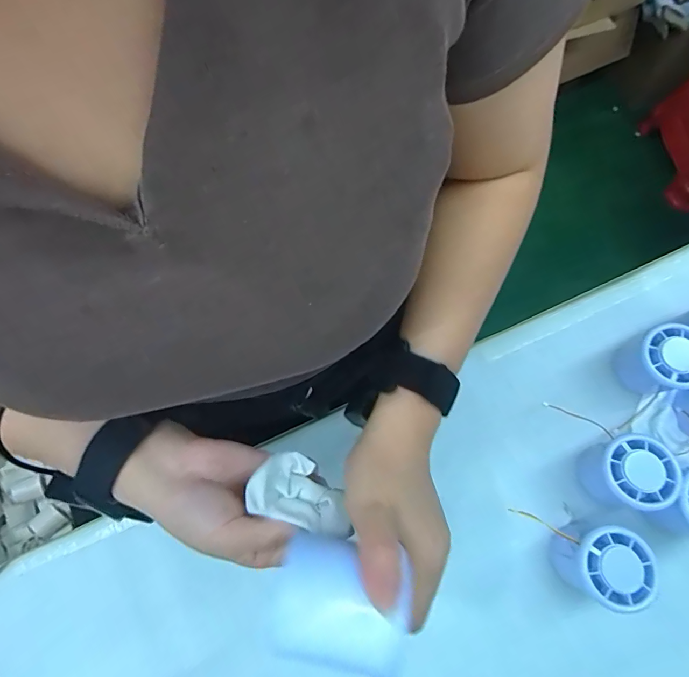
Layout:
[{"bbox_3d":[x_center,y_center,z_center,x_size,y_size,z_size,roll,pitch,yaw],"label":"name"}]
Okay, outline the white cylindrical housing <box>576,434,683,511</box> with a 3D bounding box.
[{"bbox_3d":[0.231,0.111,0.349,0.051,0.057,0.053,0,71,1],"label":"white cylindrical housing"}]

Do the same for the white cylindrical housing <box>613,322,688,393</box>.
[{"bbox_3d":[0.283,0.021,0.379,0.053,0.058,0.057,-19,72,-5],"label":"white cylindrical housing"}]

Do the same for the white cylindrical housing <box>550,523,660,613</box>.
[{"bbox_3d":[0.199,0.175,0.330,0.060,0.054,0.056,3,71,3],"label":"white cylindrical housing"}]

